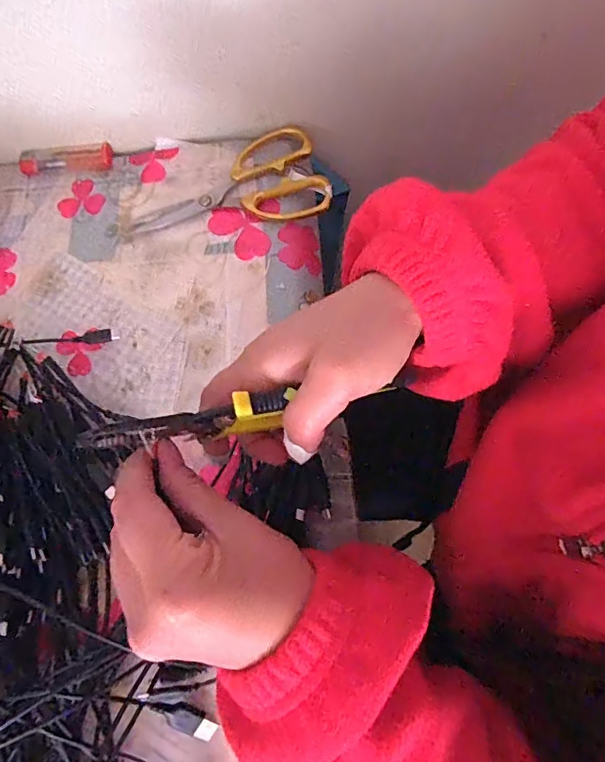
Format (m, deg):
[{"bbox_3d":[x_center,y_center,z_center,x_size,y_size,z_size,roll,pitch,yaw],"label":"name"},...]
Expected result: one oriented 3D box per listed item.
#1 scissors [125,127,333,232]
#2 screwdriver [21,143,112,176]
[{"bbox_3d":[-0.067,-0.173,0.441,0.173,0.022,0.086,-12,73,-1],"label":"scissors"},{"bbox_3d":[-0.221,-0.208,0.461,0.085,0.011,0.027,-3,73,2],"label":"screwdriver"}]

